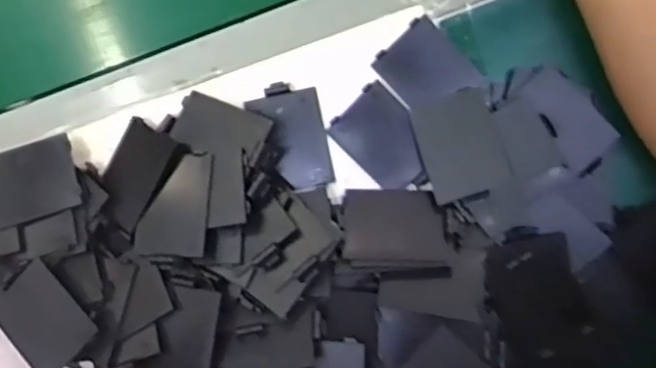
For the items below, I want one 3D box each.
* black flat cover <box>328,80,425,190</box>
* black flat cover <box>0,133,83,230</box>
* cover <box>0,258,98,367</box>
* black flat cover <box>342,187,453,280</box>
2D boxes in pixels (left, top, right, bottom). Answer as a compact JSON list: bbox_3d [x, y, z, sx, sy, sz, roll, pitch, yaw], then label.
[{"bbox_3d":[0.035,-0.028,0.403,0.044,0.008,0.059,-43,91,3],"label":"black flat cover"},{"bbox_3d":[-0.184,-0.001,0.402,0.065,0.004,0.046,-17,83,6],"label":"black flat cover"},{"bbox_3d":[-0.166,0.079,0.384,0.059,0.005,0.045,44,95,16],"label":"cover"},{"bbox_3d":[0.041,0.029,0.397,0.061,0.008,0.052,0,71,6],"label":"black flat cover"}]

